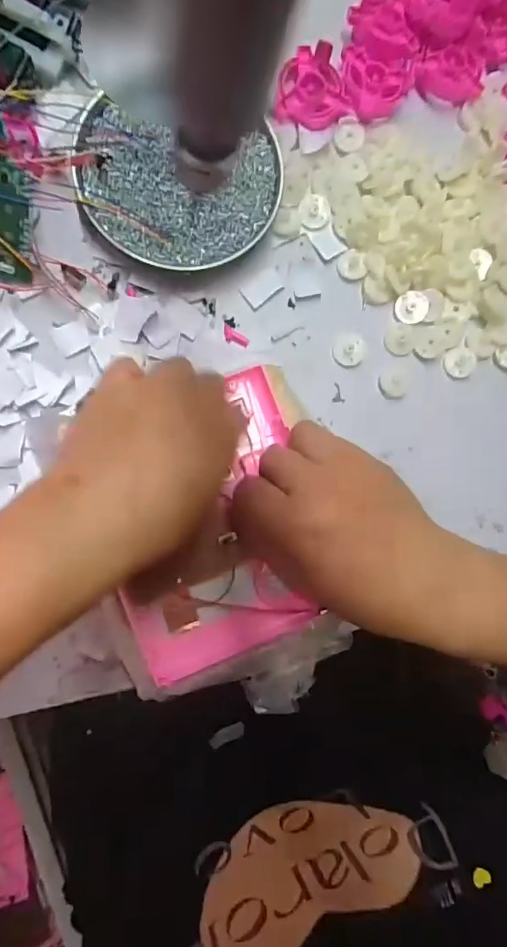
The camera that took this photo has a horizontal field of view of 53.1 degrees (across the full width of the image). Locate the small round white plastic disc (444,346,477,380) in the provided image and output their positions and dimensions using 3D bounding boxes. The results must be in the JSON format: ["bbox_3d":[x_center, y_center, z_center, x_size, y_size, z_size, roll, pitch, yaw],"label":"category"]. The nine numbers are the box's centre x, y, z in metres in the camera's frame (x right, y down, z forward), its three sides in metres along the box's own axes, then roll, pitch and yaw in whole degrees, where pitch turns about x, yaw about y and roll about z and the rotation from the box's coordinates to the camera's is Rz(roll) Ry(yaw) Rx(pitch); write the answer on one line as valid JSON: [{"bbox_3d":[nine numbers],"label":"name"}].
[{"bbox_3d":[0.154,-0.083,0.378,0.025,0.004,0.022,-9,89,-8],"label":"small round white plastic disc"}]

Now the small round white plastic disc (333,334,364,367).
[{"bbox_3d":[0.070,-0.090,0.370,0.022,0.007,0.024,0,88,-7],"label":"small round white plastic disc"}]

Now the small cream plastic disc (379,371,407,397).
[{"bbox_3d":[0.104,-0.066,0.375,0.020,0.004,0.019,0,88,-7],"label":"small cream plastic disc"}]

